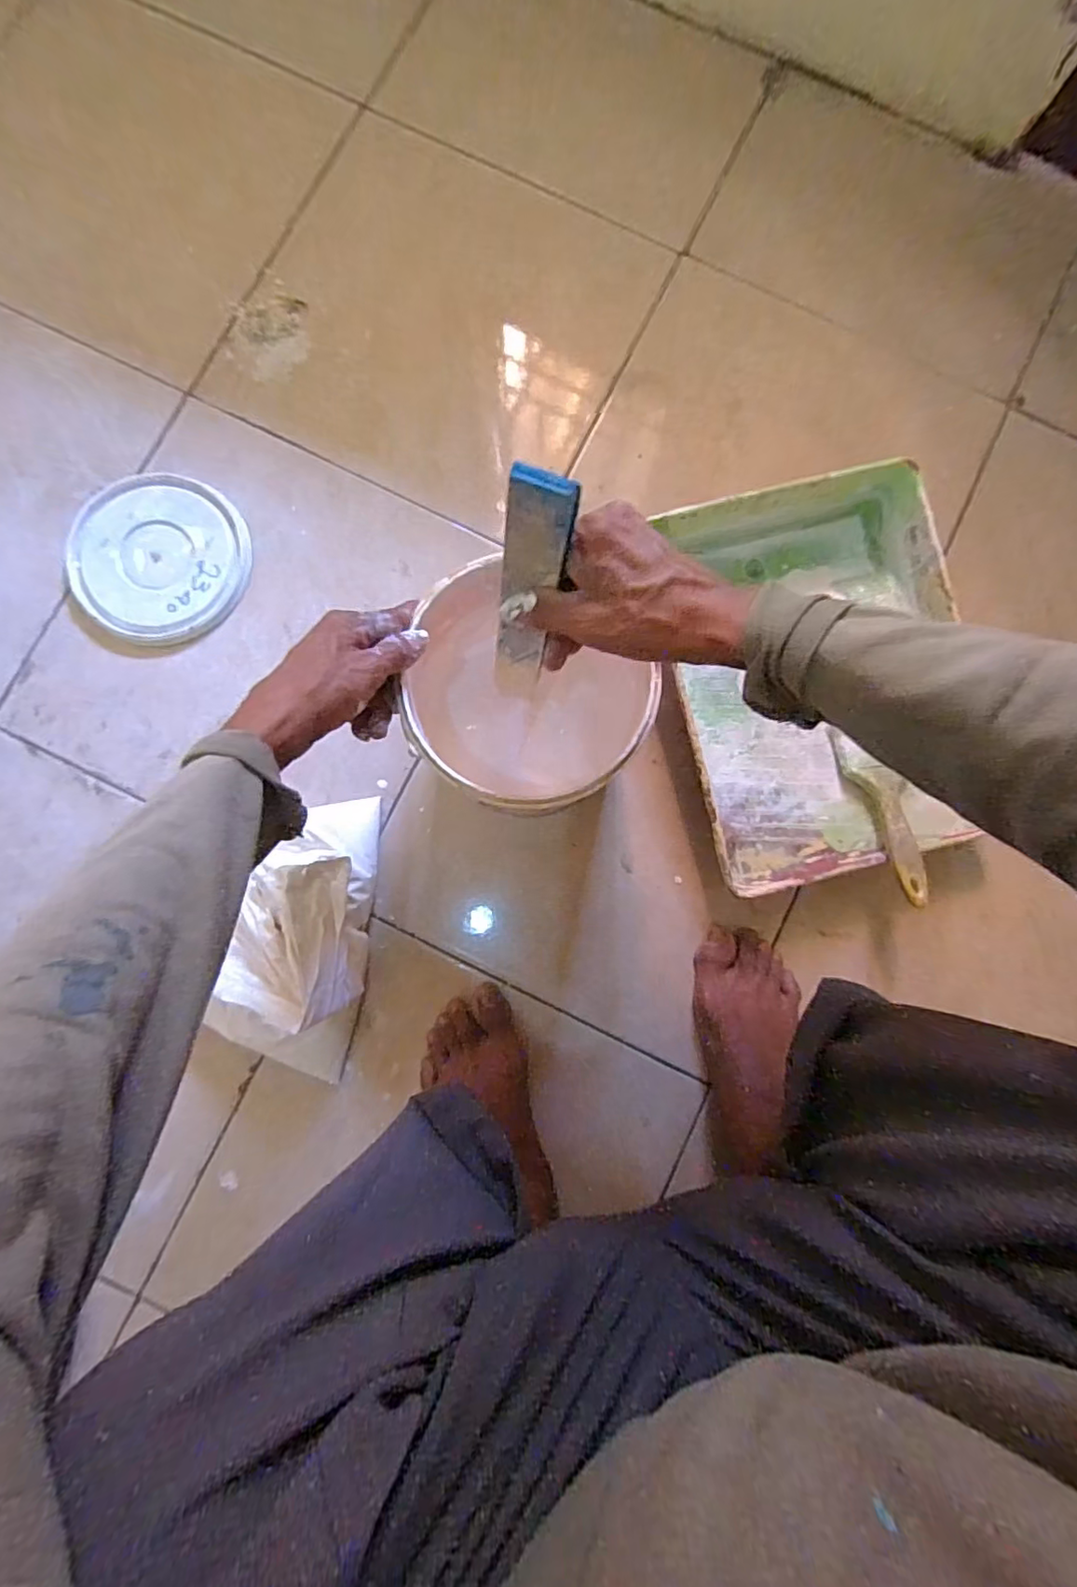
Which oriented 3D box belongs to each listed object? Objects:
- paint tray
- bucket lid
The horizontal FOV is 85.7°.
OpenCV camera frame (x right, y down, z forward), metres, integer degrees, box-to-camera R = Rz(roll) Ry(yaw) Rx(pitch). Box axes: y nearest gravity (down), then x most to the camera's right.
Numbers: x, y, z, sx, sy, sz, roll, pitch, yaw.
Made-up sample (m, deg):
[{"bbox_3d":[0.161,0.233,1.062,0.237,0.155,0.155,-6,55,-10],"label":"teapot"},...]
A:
[{"bbox_3d":[0.255,-0.112,0.560,0.275,0.079,0.363,-14,85,-4],"label":"paint tray"},{"bbox_3d":[-0.383,-0.236,0.583,0.174,0.011,0.170,0,84,-2],"label":"bucket lid"}]

